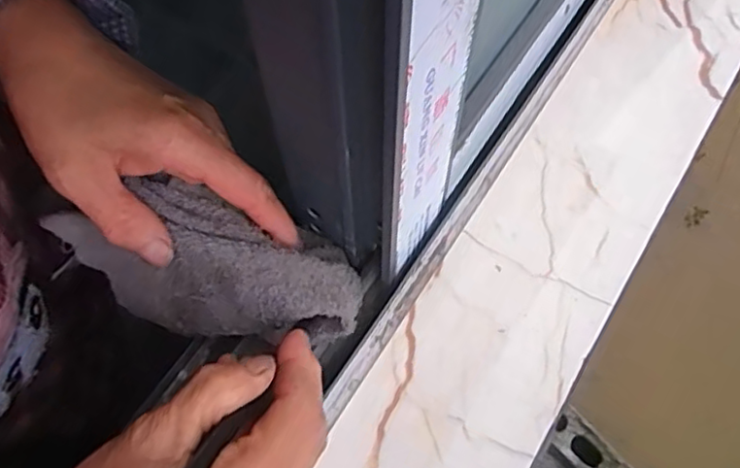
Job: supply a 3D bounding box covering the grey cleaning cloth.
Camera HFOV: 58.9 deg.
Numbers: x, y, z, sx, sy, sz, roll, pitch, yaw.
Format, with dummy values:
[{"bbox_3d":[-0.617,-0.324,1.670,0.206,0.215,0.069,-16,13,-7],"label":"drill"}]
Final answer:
[{"bbox_3d":[-0.074,0.019,0.307,0.138,0.021,0.066,23,104,-10],"label":"grey cleaning cloth"}]

